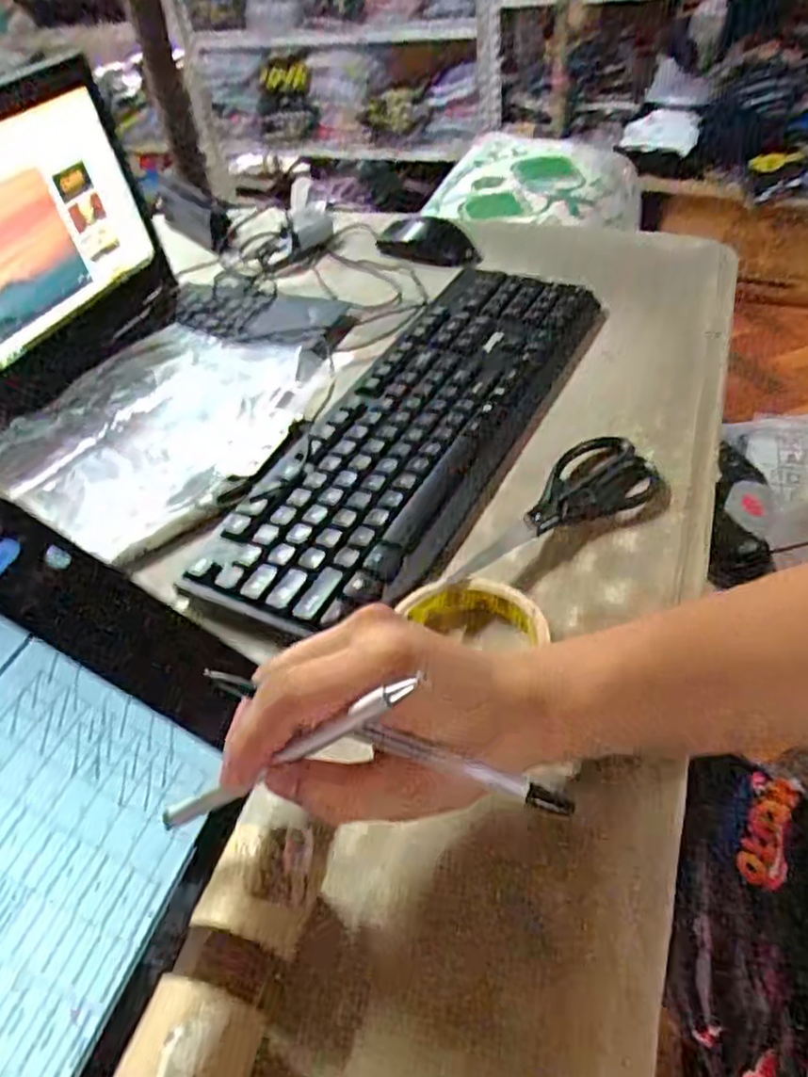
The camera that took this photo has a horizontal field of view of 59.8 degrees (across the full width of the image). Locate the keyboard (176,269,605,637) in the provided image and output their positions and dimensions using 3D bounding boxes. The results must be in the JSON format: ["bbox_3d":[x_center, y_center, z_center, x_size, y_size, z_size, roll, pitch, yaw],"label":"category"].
[{"bbox_3d":[0.007,-0.094,0.530,0.157,0.025,0.416,18,50,24],"label":"keyboard"}]

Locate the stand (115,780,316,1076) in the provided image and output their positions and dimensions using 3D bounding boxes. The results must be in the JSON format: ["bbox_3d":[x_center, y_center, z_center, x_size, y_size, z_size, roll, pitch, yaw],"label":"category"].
[{"bbox_3d":[-0.063,0.165,0.267,0.041,0.046,0.109,8,46,16],"label":"stand"}]

